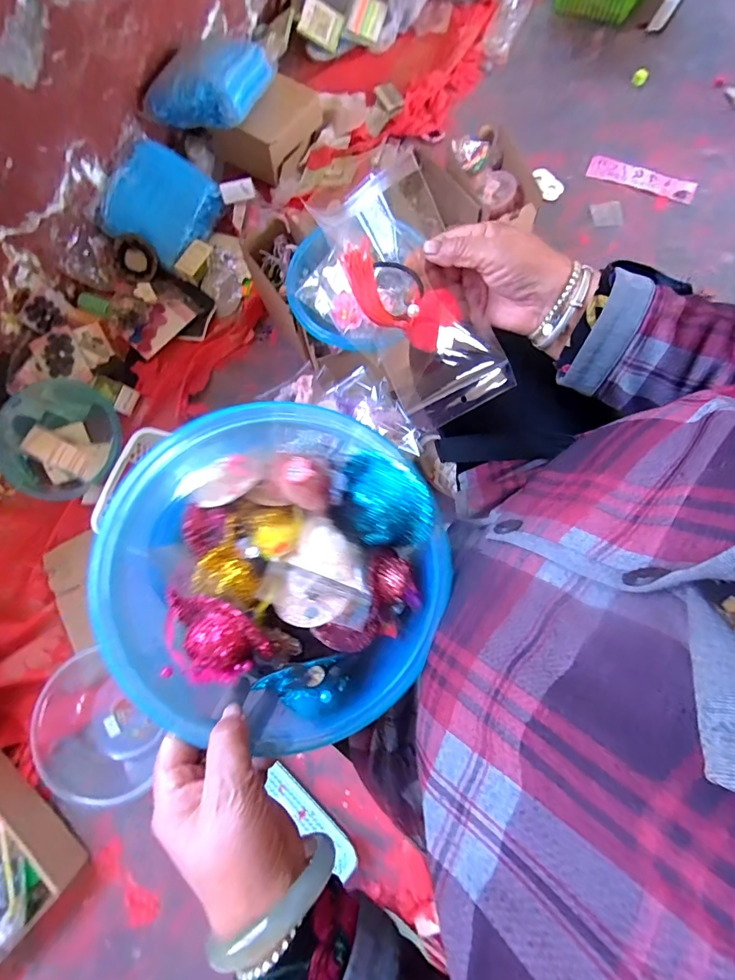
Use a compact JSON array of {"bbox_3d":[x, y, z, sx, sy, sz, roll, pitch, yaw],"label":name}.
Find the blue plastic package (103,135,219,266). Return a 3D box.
[{"bbox_3d":[-0.447,-0.614,0.939,0.189,0.099,0.224,23,78,8],"label":"blue plastic package"}]

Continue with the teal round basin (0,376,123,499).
[{"bbox_3d":[-0.615,-0.100,0.844,0.250,0.070,0.224,18,77,7],"label":"teal round basin"}]

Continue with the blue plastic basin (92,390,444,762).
[{"bbox_3d":[-0.056,0.056,0.294,0.212,0.084,0.207,0,76,1],"label":"blue plastic basin"}]

